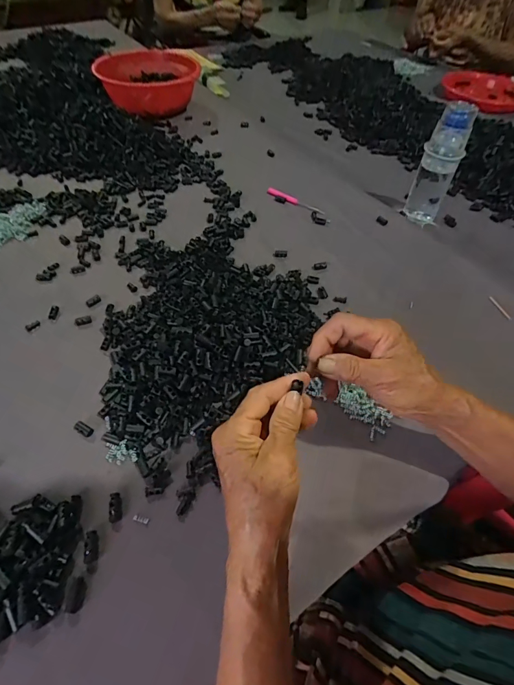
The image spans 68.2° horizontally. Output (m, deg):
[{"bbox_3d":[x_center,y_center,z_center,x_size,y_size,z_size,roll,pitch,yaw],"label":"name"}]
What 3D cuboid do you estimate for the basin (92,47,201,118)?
[{"bbox_3d":[-0.240,-0.580,0.861,0.213,0.089,0.213,-4,52,-7],"label":"basin"}]

